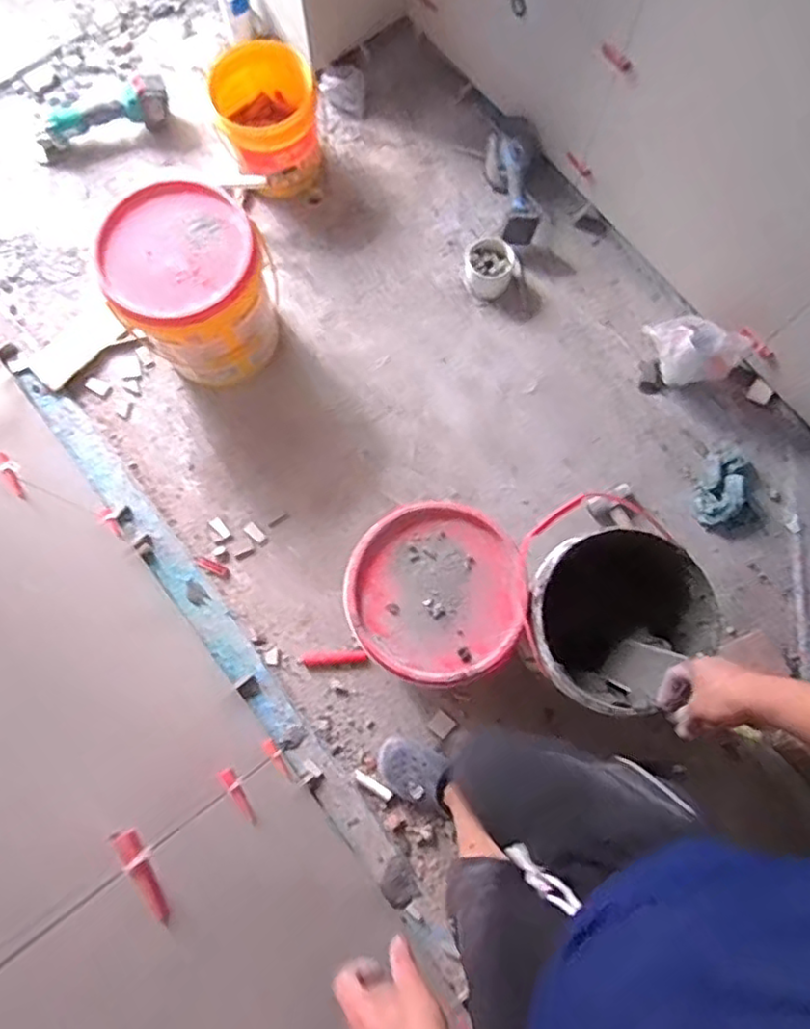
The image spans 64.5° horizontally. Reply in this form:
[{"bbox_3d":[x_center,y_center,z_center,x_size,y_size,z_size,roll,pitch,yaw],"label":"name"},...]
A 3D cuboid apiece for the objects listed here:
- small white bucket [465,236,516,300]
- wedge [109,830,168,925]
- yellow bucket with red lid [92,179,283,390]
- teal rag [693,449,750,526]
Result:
[{"bbox_3d":[0.208,-0.603,1.554,0.126,0.104,0.135,0,77,0],"label":"small white bucket"},{"bbox_3d":[-0.230,0.319,0.567,0.018,0.017,0.085,-32,79,-7],"label":"wedge"},{"bbox_3d":[-0.441,-0.484,1.399,0.298,0.345,0.293,0,77,0],"label":"yellow bucket with red lid"},{"bbox_3d":[0.730,-0.060,1.457,0.110,0.032,0.202,23,78,5],"label":"teal rag"}]

